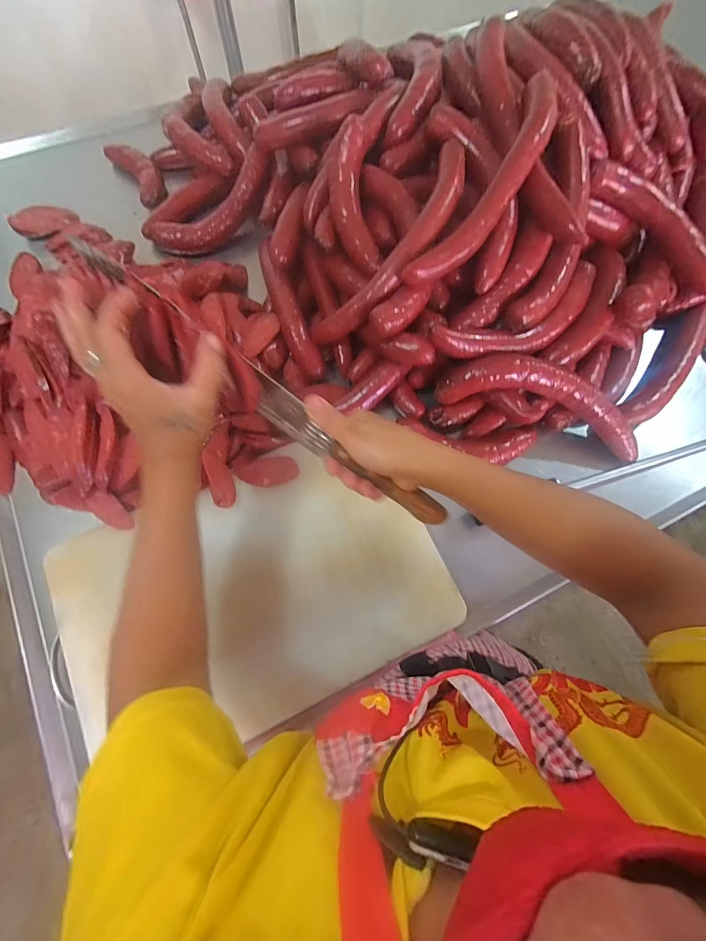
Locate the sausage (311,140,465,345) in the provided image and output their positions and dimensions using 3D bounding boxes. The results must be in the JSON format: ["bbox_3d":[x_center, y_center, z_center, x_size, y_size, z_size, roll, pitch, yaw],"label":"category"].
[{"bbox_3d":[0.052,-0.280,0.469,0.076,0.058,0.291,41,100,9],"label":"sausage"}]

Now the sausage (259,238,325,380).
[{"bbox_3d":[-0.095,-0.235,0.533,0.039,0.037,0.204,-22,76,-8],"label":"sausage"}]

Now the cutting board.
[{"bbox_3d":[-0.110,0.143,0.440,0.425,0.017,0.281,-24,81,-10],"label":"cutting board"}]

